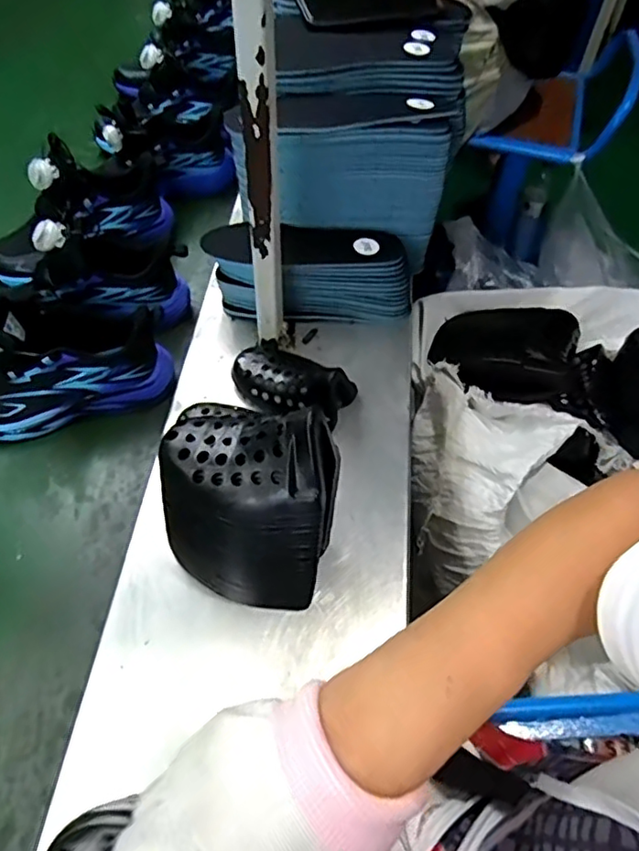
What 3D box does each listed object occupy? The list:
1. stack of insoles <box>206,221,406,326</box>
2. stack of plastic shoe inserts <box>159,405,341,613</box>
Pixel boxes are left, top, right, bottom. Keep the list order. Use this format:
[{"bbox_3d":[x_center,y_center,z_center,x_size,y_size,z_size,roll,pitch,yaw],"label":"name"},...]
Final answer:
[{"bbox_3d":[-0.011,-0.167,0.650,0.223,0.086,0.083,5,53,-1],"label":"stack of insoles"},{"bbox_3d":[-0.056,0.060,0.445,0.133,0.145,0.088,18,54,9],"label":"stack of plastic shoe inserts"}]

